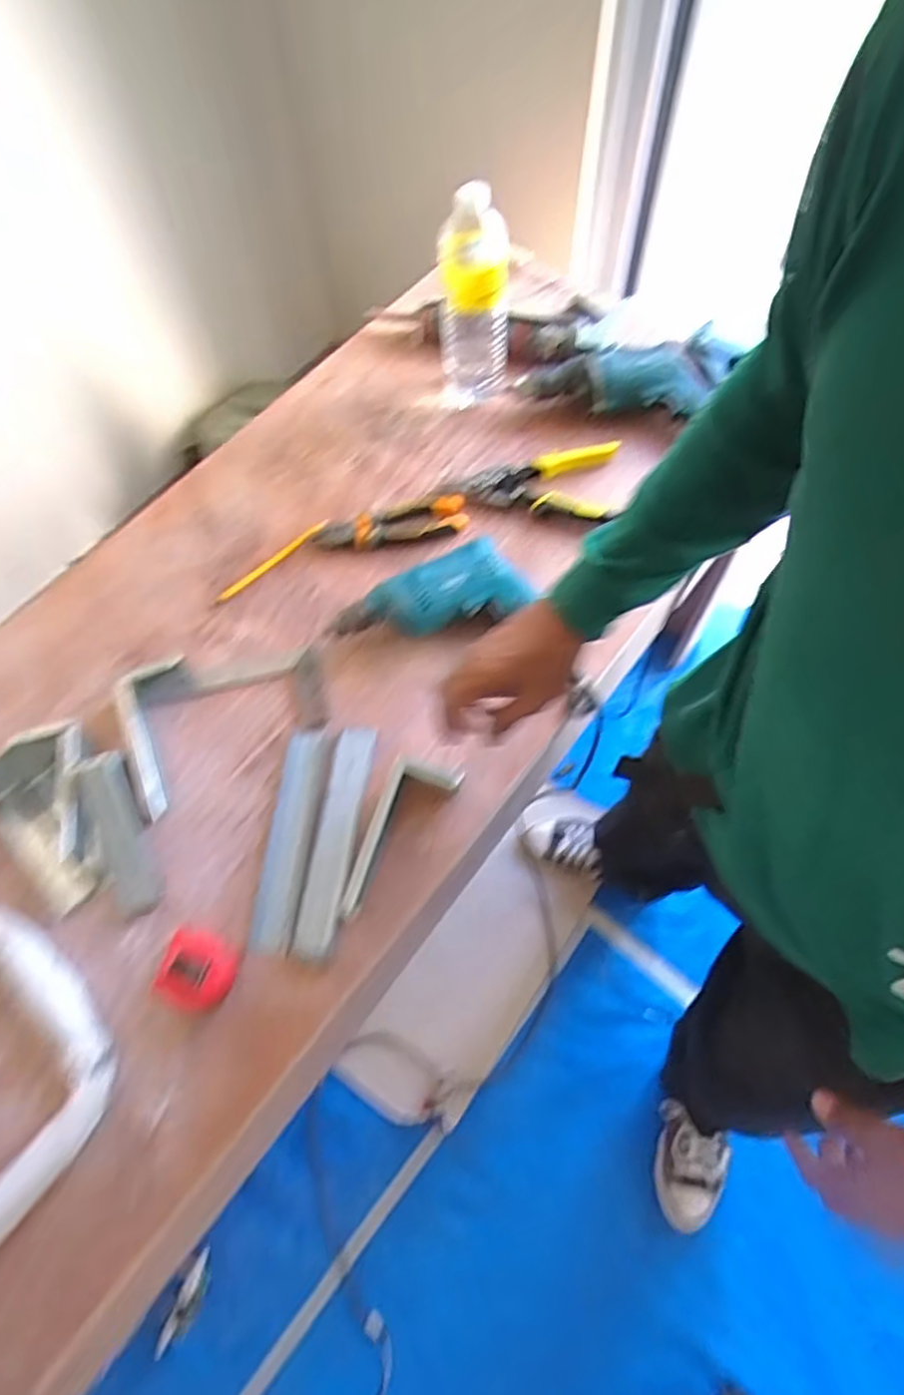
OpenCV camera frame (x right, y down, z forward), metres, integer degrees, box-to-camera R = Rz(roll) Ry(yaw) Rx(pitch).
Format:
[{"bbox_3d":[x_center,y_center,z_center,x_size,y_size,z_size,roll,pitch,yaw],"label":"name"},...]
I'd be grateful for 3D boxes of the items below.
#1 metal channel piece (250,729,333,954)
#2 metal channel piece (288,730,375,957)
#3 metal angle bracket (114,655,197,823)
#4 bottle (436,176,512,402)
[{"bbox_3d":[-0.168,0.142,0.734,0.045,0.022,0.227,7,65,6],"label":"metal channel piece"},{"bbox_3d":[-0.119,0.140,0.713,0.045,0.032,0.228,8,65,6],"label":"metal channel piece"},{"bbox_3d":[-0.313,0.040,0.762,0.075,0.035,0.169,-16,65,-5],"label":"metal angle bracket"},{"bbox_3d":[0.027,-0.481,0.865,0.086,0.249,0.102,-2,64,1],"label":"bottle"}]

